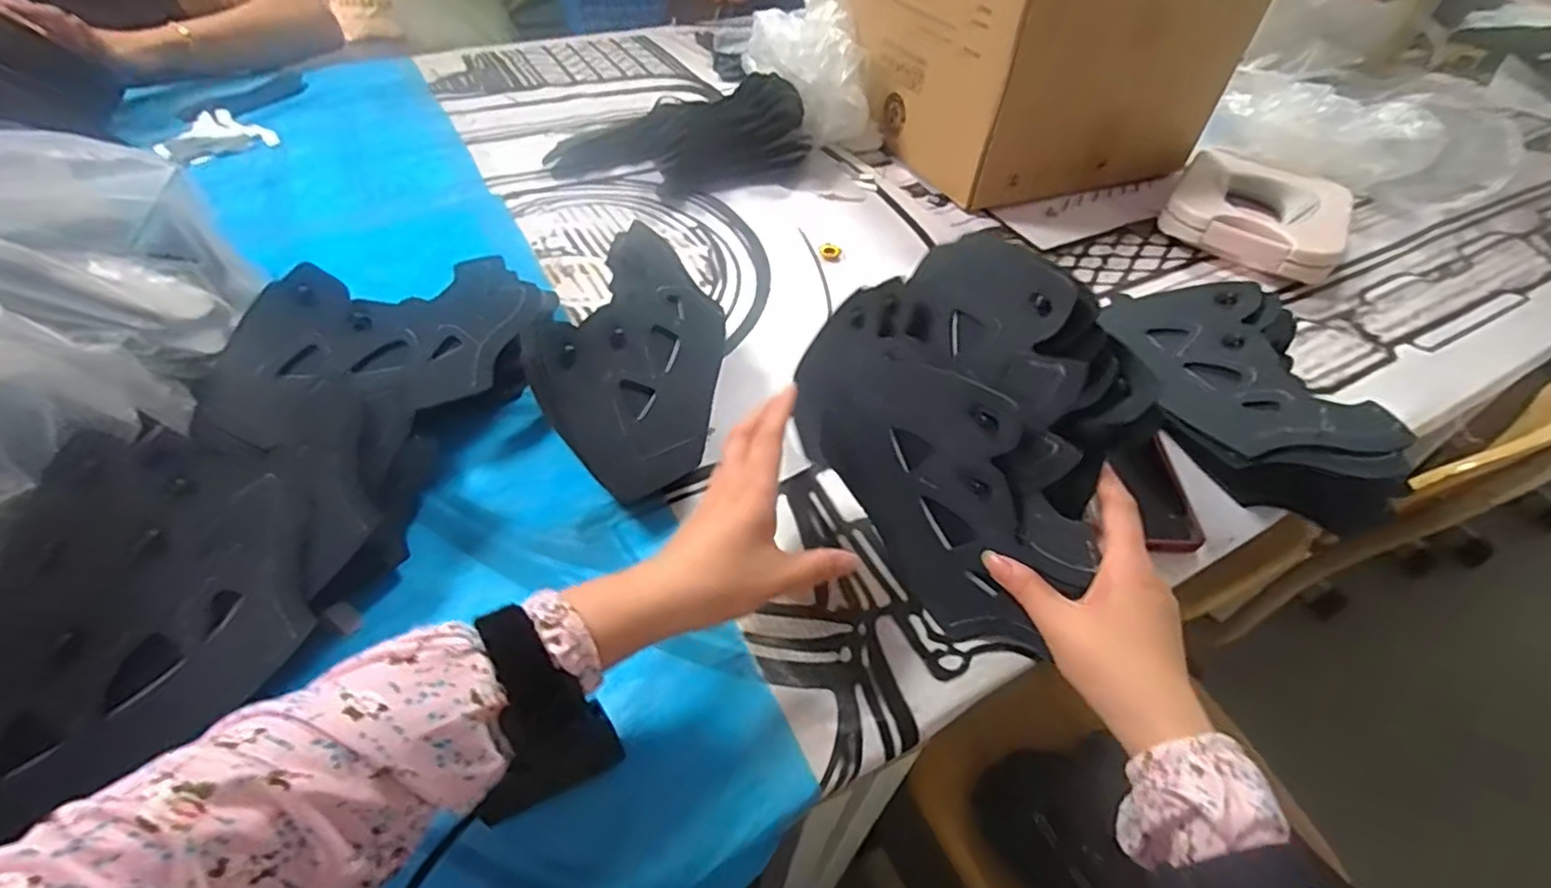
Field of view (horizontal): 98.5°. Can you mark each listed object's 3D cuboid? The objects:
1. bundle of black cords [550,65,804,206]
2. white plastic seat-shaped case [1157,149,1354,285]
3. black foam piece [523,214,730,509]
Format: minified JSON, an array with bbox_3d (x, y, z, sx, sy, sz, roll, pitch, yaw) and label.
[{"bbox_3d":[-0.105,-0.347,0.742,0.297,0.073,0.130,-3,48,-7],"label":"bundle of black cords"},{"bbox_3d":[0.516,-0.251,0.718,0.166,0.051,0.189,29,52,20],"label":"white plastic seat-shaped case"},{"bbox_3d":[-0.099,-0.060,0.491,0.134,0.036,0.187,39,55,-17],"label":"black foam piece"}]

